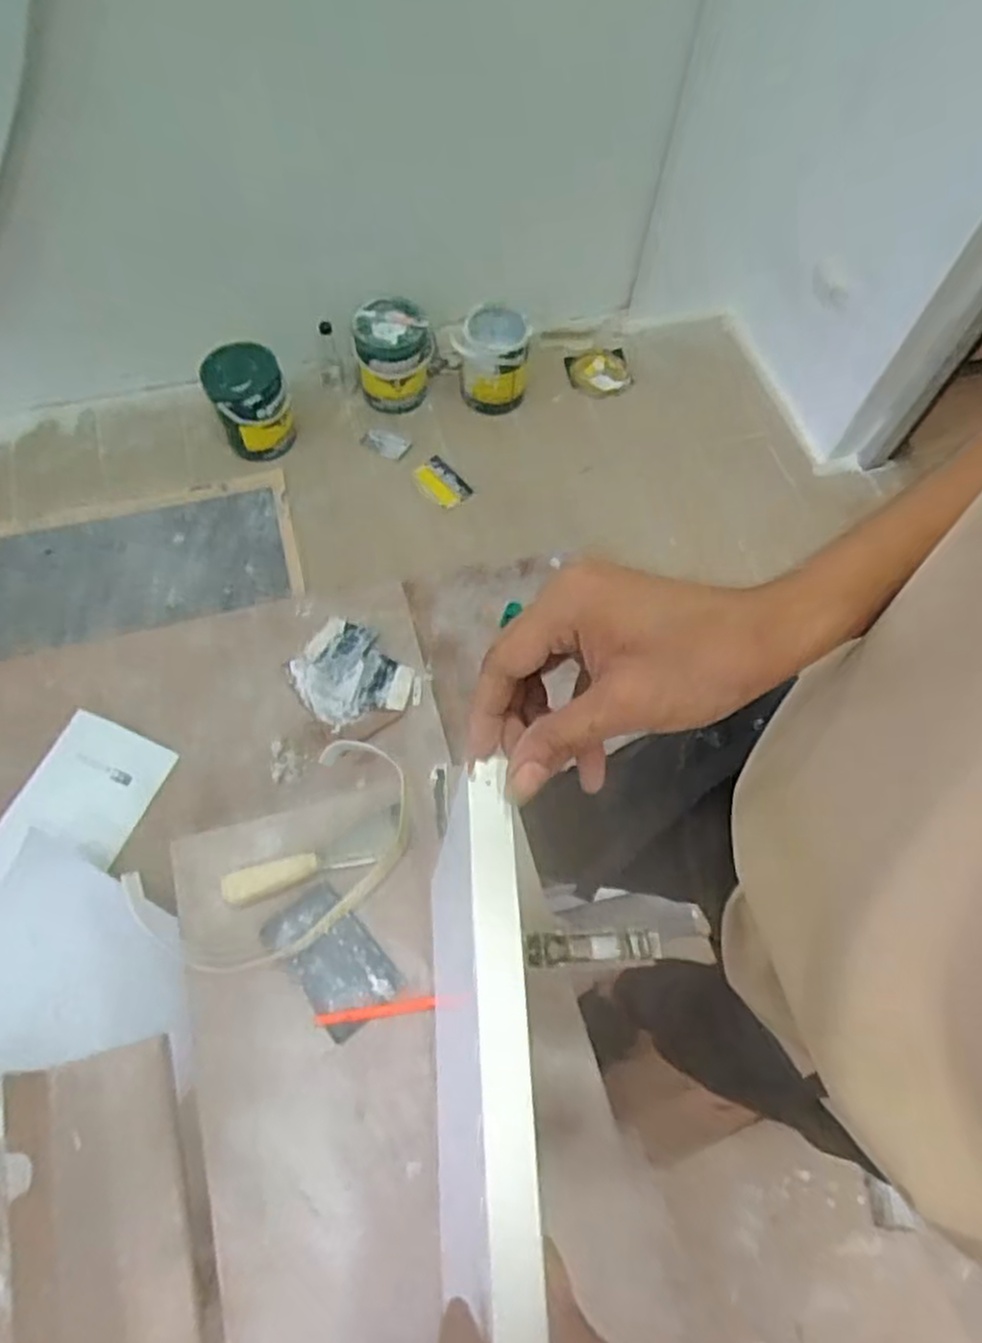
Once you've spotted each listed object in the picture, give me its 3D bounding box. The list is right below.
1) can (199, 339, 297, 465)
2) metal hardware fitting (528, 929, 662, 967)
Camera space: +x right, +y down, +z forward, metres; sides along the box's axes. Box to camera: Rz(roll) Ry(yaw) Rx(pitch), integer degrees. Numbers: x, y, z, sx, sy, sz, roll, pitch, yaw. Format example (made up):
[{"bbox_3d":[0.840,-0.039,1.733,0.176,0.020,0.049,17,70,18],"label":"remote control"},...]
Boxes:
[{"bbox_3d":[-0.553,-0.616,1.754,0.166,0.238,0.156,1,65,-2],"label":"can"},{"bbox_3d":[0.048,0.127,0.349,0.064,0.011,0.014,-2,65,-3],"label":"metal hardware fitting"}]

